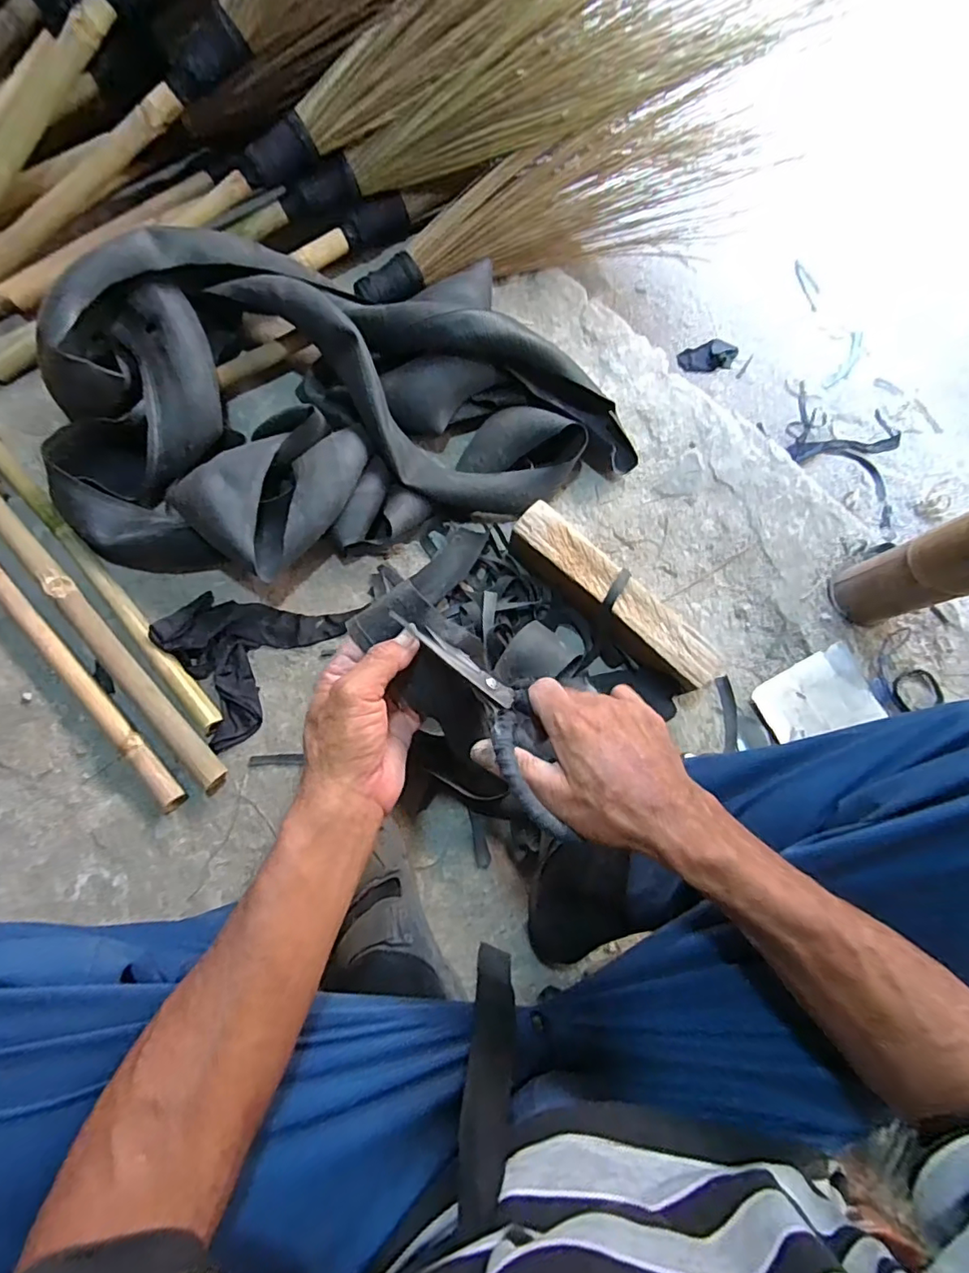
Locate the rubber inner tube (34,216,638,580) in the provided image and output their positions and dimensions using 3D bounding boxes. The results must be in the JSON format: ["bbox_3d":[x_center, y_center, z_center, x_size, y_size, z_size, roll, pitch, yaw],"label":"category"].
[{"bbox_3d":[-0.202,-0.339,0.747,0.757,0.133,0.468,-14,76,-5],"label":"rubber inner tube"}]

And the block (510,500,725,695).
[{"bbox_3d":[0.163,-0.046,0.702,0.308,0.063,0.068,42,78,9],"label":"block"}]

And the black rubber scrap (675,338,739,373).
[{"bbox_3d":[0.502,-0.621,1.211,0.140,0.032,0.063,-20,76,-7],"label":"black rubber scrap"}]

